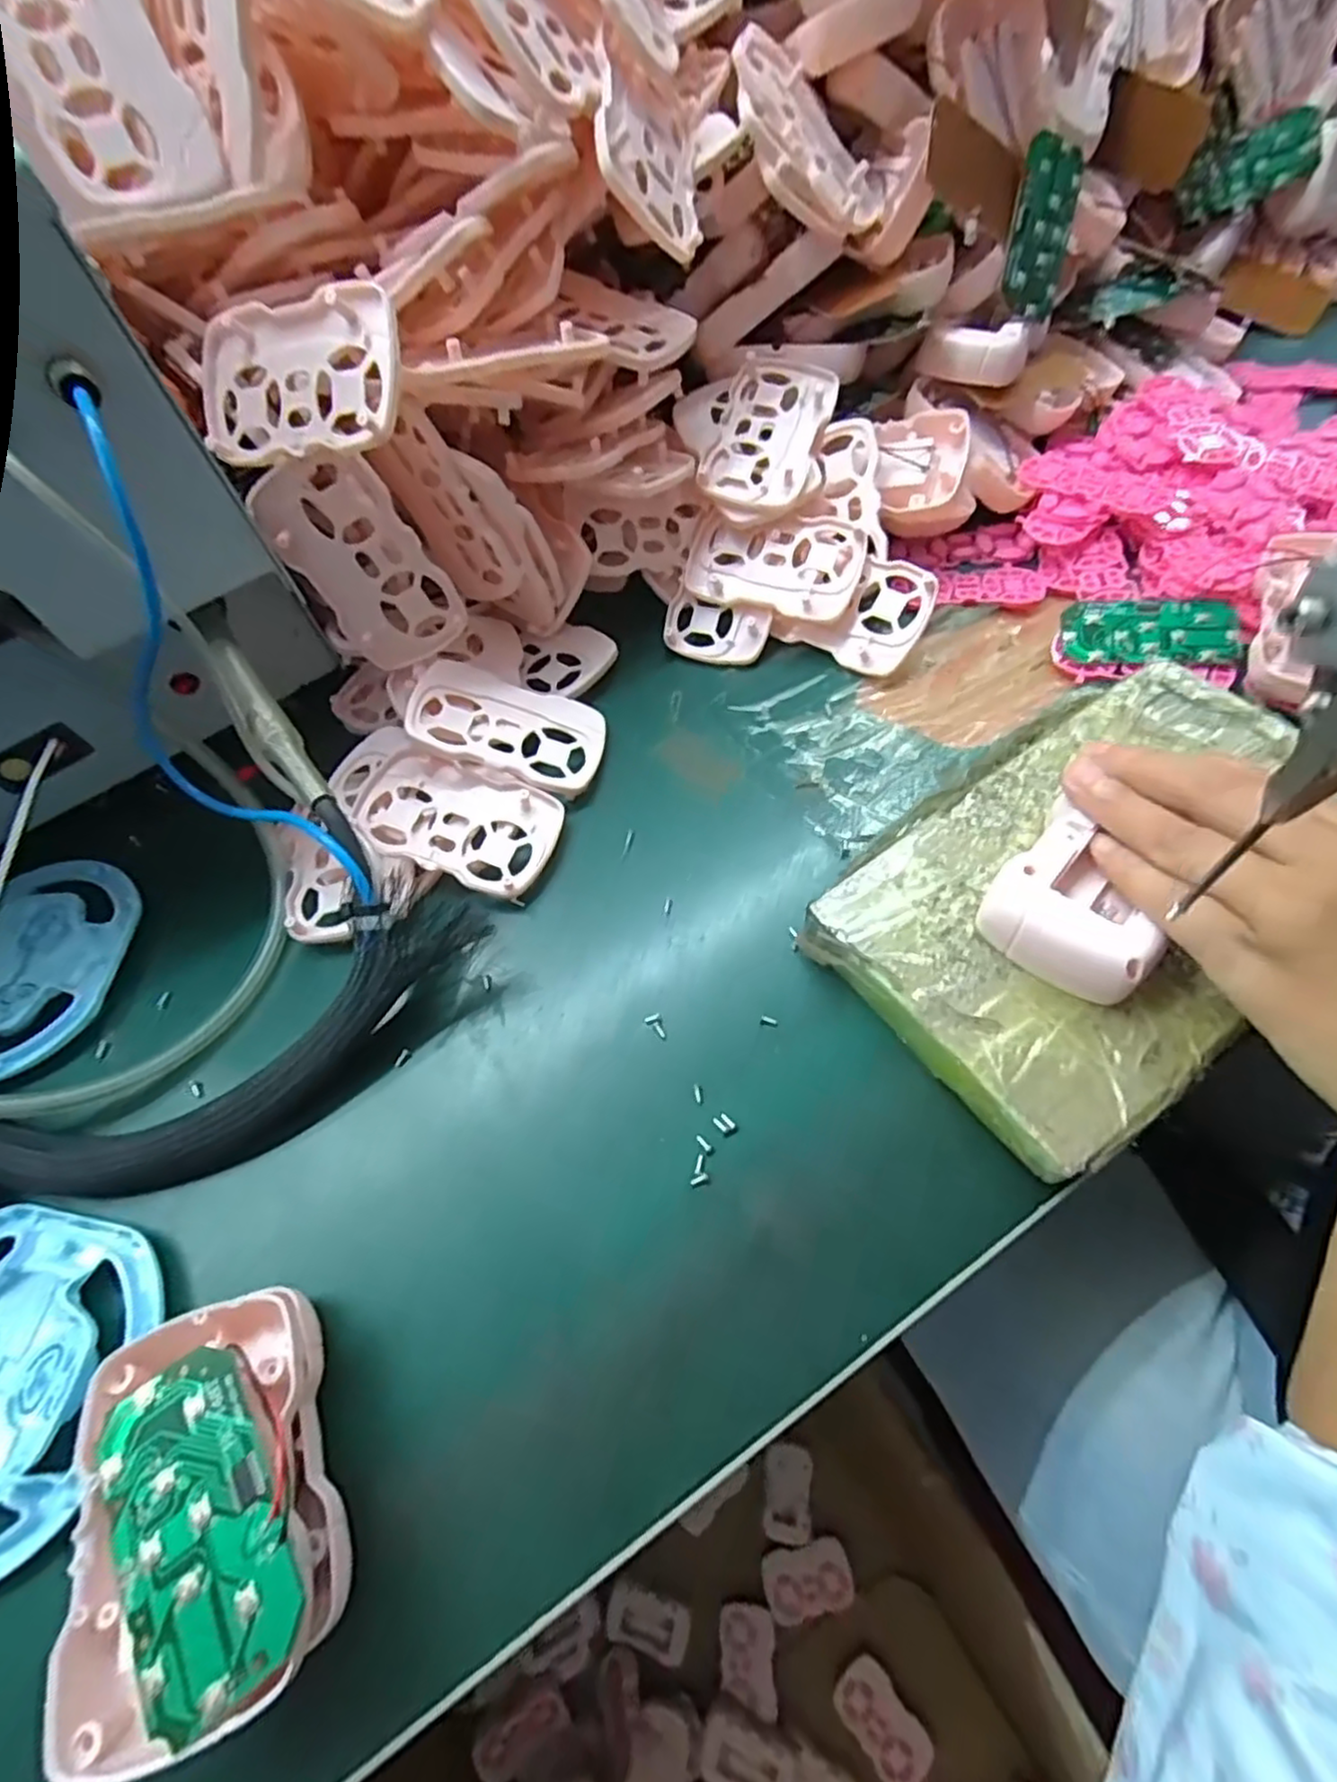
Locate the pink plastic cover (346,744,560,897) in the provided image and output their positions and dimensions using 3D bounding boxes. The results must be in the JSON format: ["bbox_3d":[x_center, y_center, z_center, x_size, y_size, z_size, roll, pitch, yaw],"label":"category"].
[{"bbox_3d":[-0.095,-0.032,0.315,0.087,0.014,0.054,17,63,14],"label":"pink plastic cover"}]

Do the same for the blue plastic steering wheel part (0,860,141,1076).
[{"bbox_3d":[-0.285,0.032,0.307,0.091,0.013,0.099,-9,59,0],"label":"blue plastic steering wheel part"}]

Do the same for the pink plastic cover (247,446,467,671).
[{"bbox_3d":[-0.131,-0.139,0.302,0.053,0.088,0.010,-25,41,11],"label":"pink plastic cover"}]

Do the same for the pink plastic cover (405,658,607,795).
[{"bbox_3d":[-0.075,-0.077,0.331,0.087,0.011,0.054,17,60,-11],"label":"pink plastic cover"}]

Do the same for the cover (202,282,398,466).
[{"bbox_3d":[-0.141,-0.192,0.263,0.088,0.008,0.050,5,101,17],"label":"cover"}]

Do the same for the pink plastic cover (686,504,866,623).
[{"bbox_3d":[0.053,-0.169,0.362,0.089,0.009,0.051,17,86,15],"label":"pink plastic cover"}]

